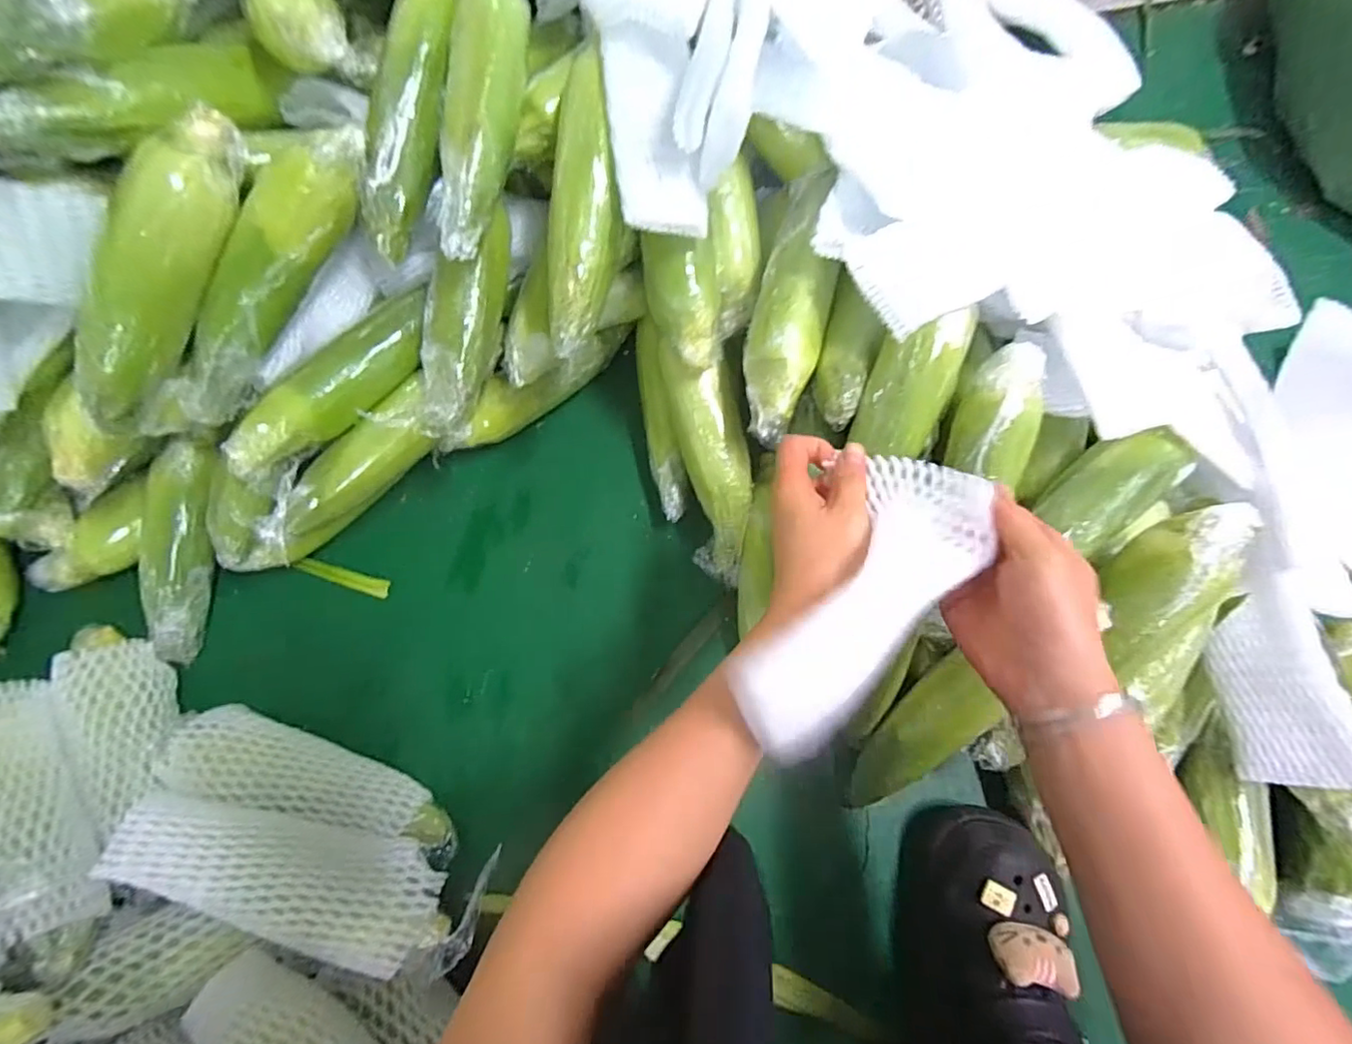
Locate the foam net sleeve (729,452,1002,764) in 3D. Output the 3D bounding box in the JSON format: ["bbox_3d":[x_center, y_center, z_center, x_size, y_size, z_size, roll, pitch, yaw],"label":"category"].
[{"bbox_3d":[0.108,0.035,0.320,0.070,0.039,0.197,40,64,9],"label":"foam net sleeve"}]

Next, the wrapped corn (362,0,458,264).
[{"bbox_3d":[-0.206,-0.323,0.447,0.047,0.041,0.234,14,93,4],"label":"wrapped corn"}]

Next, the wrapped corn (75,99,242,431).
[{"bbox_3d":[-0.358,-0.169,0.401,0.050,0.051,0.231,23,94,6],"label":"wrapped corn"}]

